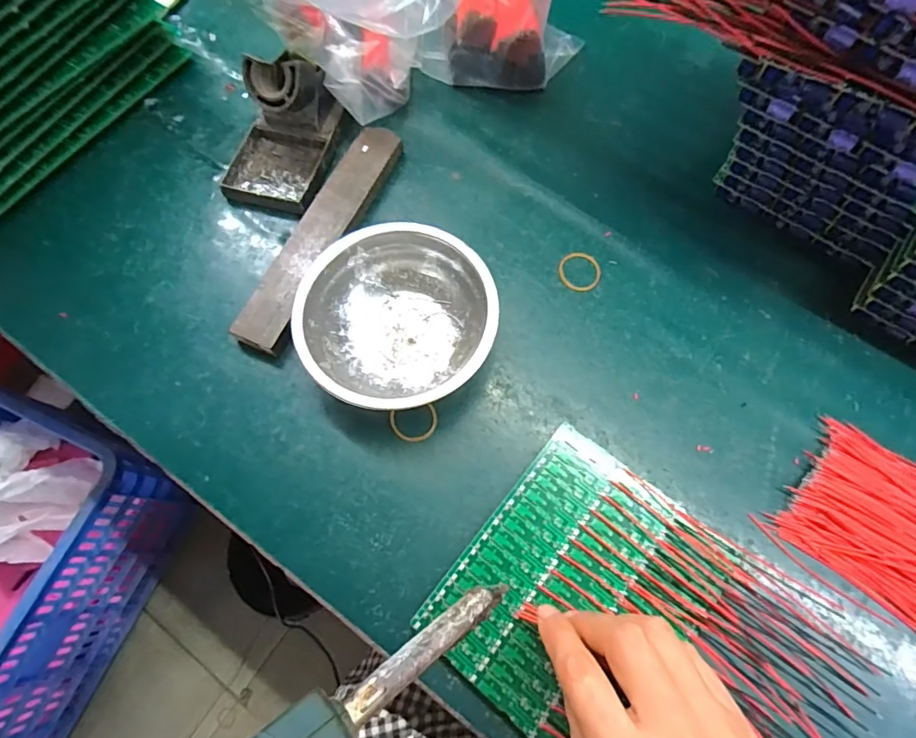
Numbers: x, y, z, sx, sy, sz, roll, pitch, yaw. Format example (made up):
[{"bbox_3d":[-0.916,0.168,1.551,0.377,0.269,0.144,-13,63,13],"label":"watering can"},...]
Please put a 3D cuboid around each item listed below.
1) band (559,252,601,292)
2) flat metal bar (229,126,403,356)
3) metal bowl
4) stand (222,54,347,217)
[{"bbox_3d":[0.090,-0.072,0.367,0.030,0.004,0.032,0,70,1],"label":"band"},{"bbox_3d":[-0.101,-0.103,0.379,0.034,0.015,0.202,23,72,9],"label":"flat metal bar"},{"bbox_3d":[-0.040,-0.031,0.335,0.125,0.040,0.124,0,70,1],"label":"metal bowl"},{"bbox_3d":[-0.139,-0.186,0.385,0.076,0.063,0.109,13,71,6],"label":"stand"}]

